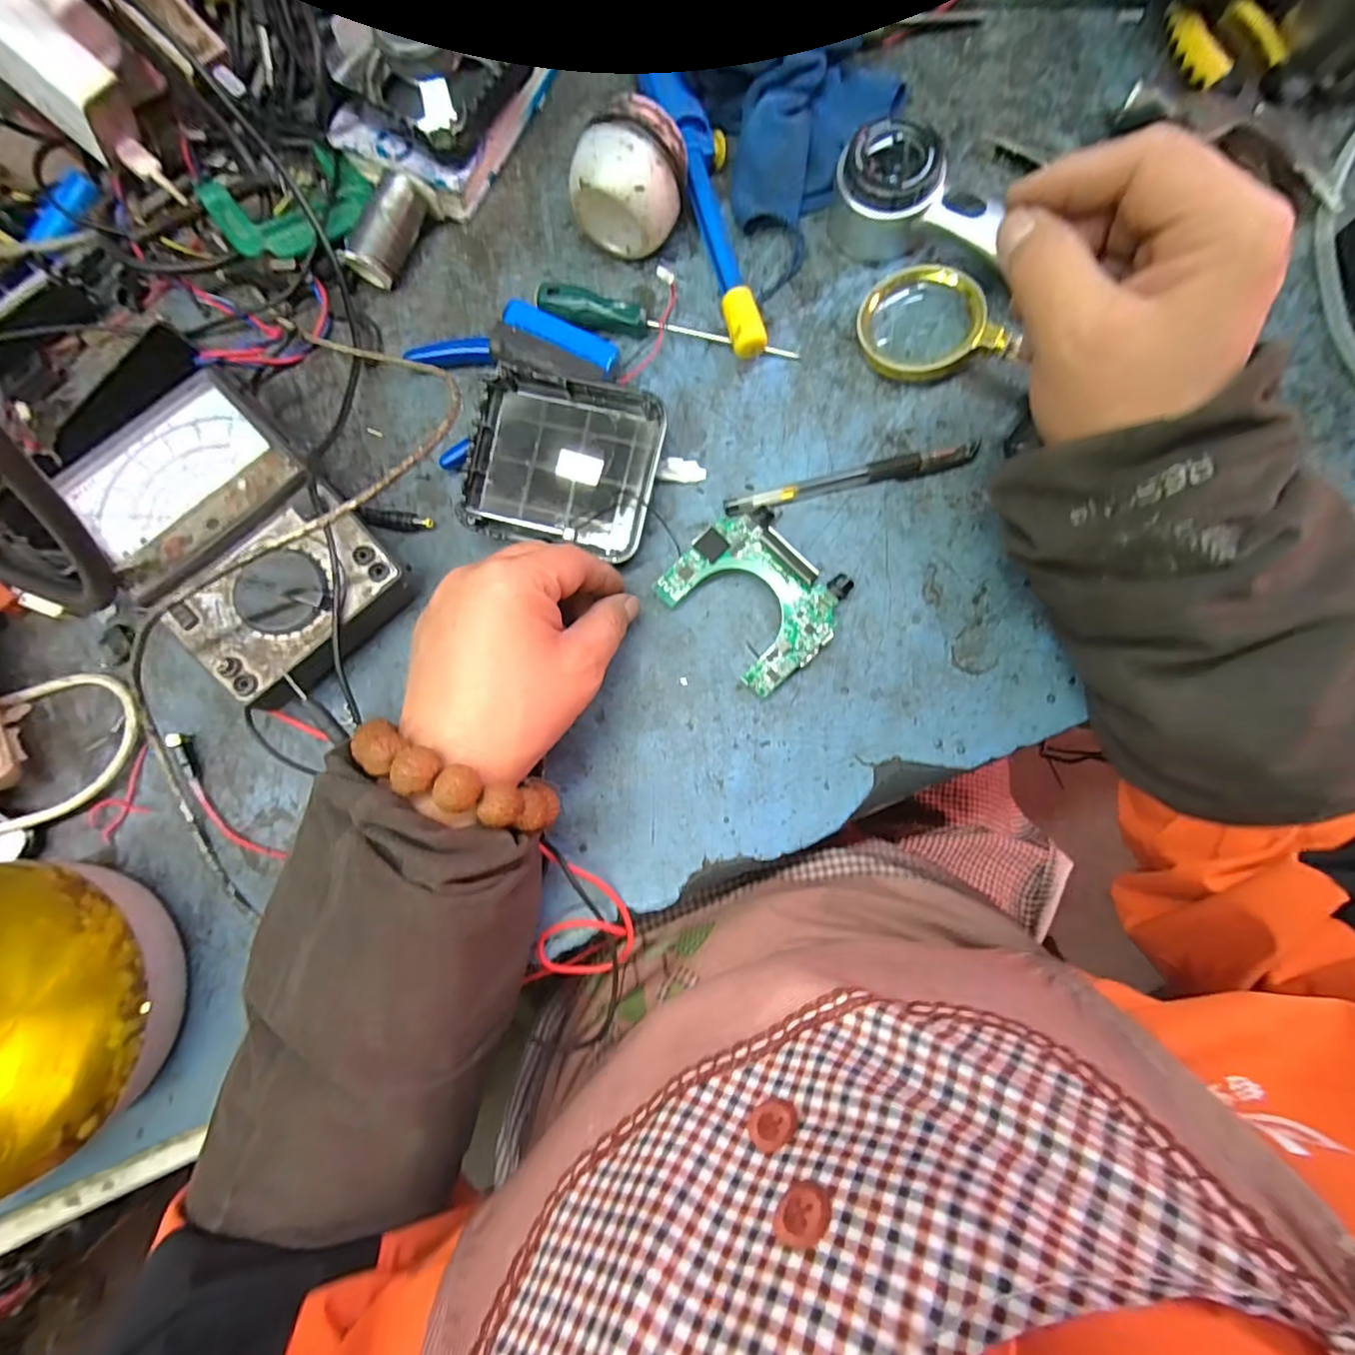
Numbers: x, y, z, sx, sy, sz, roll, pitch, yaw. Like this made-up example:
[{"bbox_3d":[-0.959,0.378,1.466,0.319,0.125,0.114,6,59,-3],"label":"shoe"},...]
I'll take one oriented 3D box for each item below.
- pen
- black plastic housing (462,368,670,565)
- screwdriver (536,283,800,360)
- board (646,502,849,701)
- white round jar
[{"bbox_3d":[0.100,-0.115,0.336,0.146,0.011,0.013,-13,82,2],"label":"pen"},{"bbox_3d":[-0.066,-0.124,0.338,0.108,0.033,0.092,10,83,5],"label":"black plastic housing"},{"bbox_3d":[-0.007,-0.212,0.354,0.157,0.020,0.017,13,83,6],"label":"screwdriver"},{"bbox_3d":[0.045,-0.046,0.324,0.076,0.024,0.091,-44,82,-3],"label":"board"},{"bbox_3d":[-0.025,-0.285,0.340,0.055,0.067,0.052,-1,82,4],"label":"white round jar"}]

